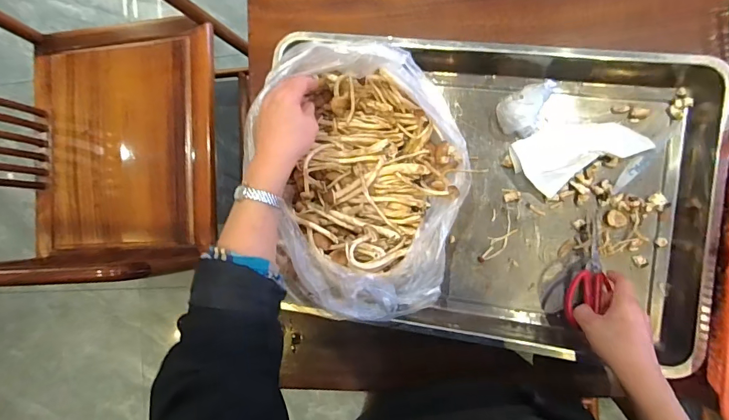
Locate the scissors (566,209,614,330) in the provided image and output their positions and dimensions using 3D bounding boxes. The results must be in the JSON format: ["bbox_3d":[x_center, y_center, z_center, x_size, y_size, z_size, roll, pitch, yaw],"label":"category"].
[{"bbox_3d":[0.299,0.079,0.540,0.059,0.024,0.161,20,68,9],"label":"scissors"}]

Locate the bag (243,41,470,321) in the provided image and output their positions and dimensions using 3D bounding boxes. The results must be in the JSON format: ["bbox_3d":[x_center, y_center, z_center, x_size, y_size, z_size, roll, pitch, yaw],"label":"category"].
[{"bbox_3d":[0.001,-0.032,0.515,0.242,0.139,0.311,-6,88,9],"label":"bag"}]

